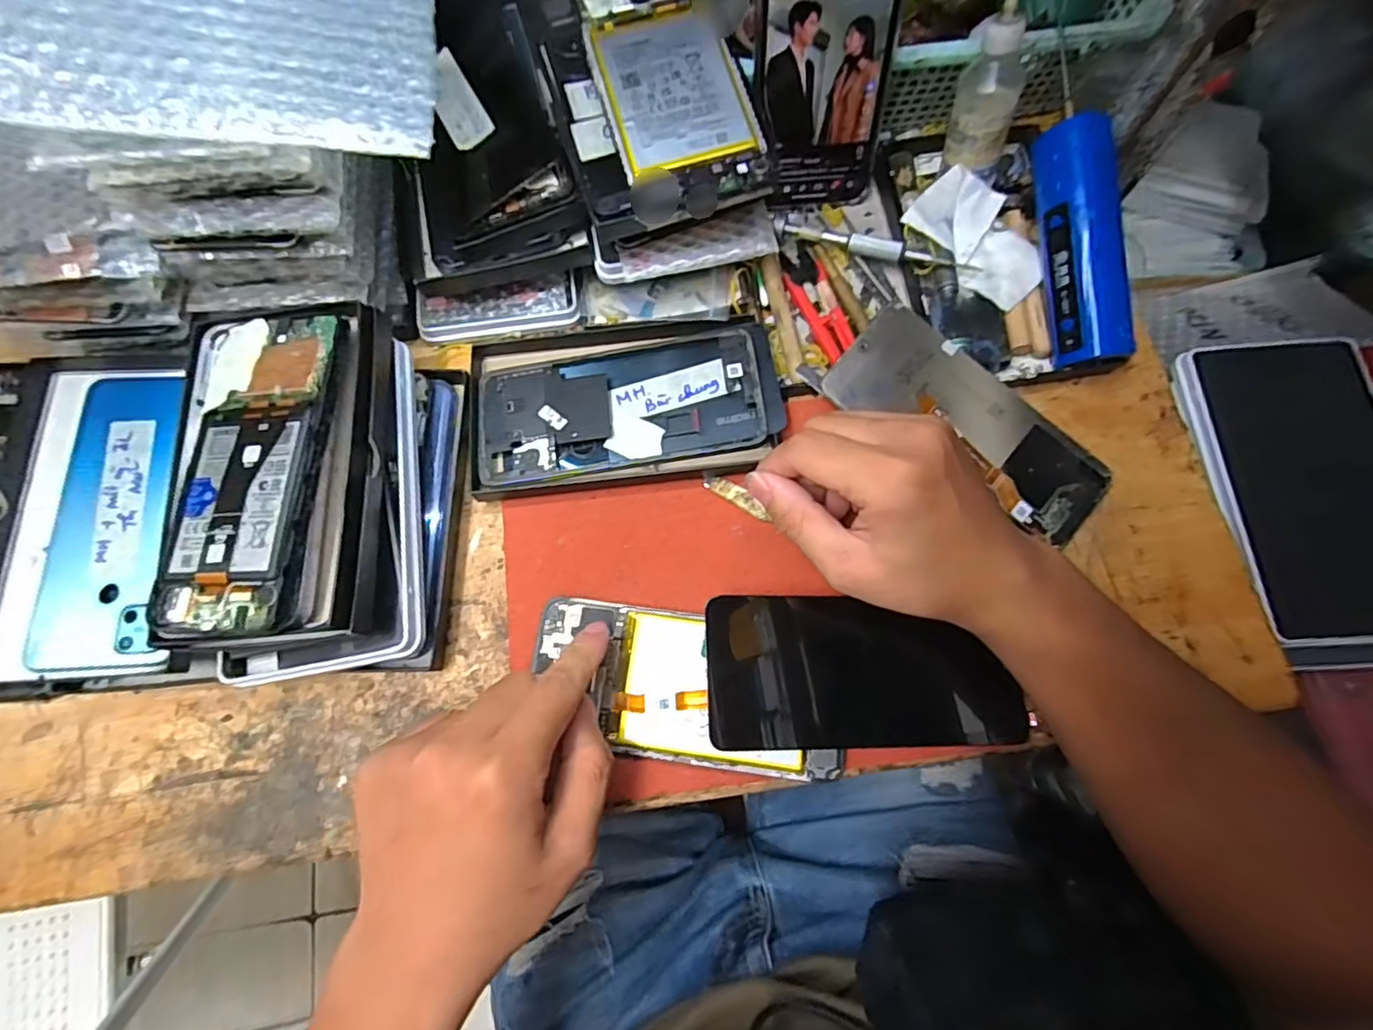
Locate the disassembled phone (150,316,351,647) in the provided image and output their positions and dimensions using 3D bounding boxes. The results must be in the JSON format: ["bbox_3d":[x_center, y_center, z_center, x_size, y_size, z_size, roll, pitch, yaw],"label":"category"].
[{"bbox_3d":[-0.212,-0.023,0.300,0.081,0.012,0.162,-7,73,10],"label":"disassembled phone"}]

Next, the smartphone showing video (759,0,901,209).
[{"bbox_3d":[0.078,-0.248,0.344,0.071,0.151,0.004,-3,56,5],"label":"smartphone showing video"}]

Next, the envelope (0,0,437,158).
[{"bbox_3d":[-0.190,-0.192,0.245,0.168,0.007,0.096,0,76,-11],"label":"envelope"}]

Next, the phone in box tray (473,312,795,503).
[{"bbox_3d":[-0.036,-0.070,0.353,0.175,0.020,0.102,-5,74,0],"label":"phone in box tray"}]

